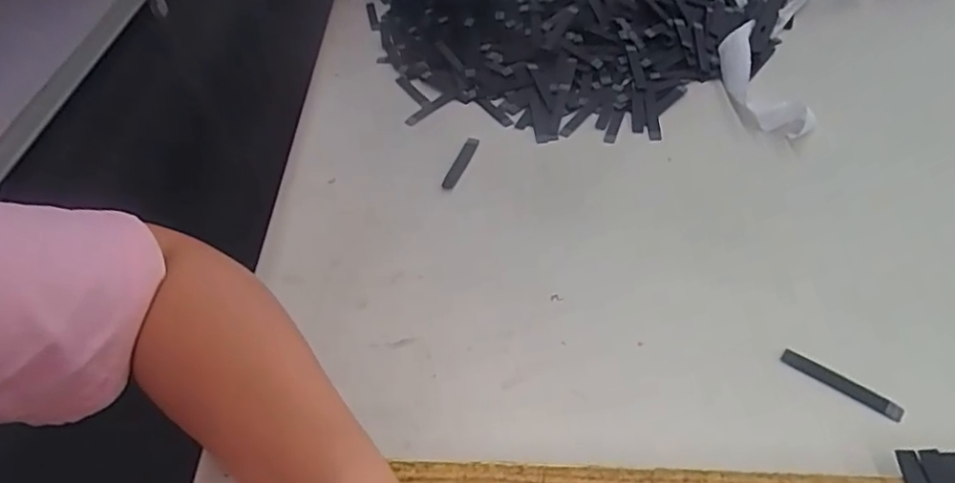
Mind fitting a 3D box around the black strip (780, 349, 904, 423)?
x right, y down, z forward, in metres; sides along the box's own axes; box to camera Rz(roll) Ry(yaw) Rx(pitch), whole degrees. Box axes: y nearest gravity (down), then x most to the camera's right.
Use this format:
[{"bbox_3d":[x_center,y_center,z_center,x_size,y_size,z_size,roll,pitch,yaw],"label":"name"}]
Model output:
[{"bbox_3d":[0.197,0.077,0.330,0.061,0.008,0.006,29,56,31],"label":"black strip"}]

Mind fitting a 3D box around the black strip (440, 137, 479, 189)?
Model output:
[{"bbox_3d":[-0.012,-0.062,0.466,0.011,0.007,0.063,9,48,16],"label":"black strip"}]

